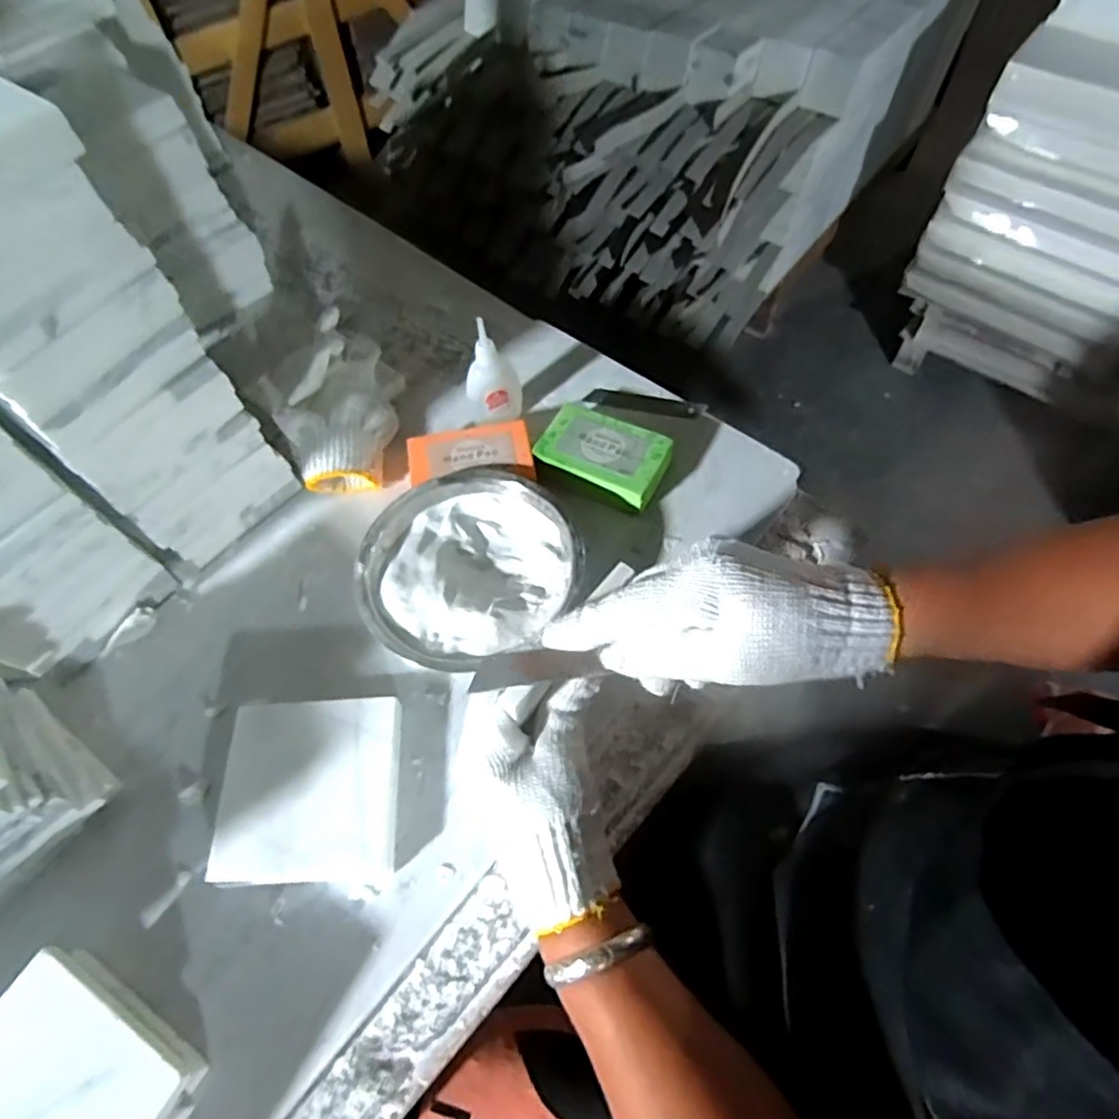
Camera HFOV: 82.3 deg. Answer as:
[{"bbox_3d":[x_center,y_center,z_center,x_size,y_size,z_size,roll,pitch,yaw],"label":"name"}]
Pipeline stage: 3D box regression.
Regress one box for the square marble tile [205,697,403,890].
[{"bbox_3d":[-0.147,0.138,0.386,0.102,0.027,0.102,-2,59,-1],"label":"square marble tile"}]

